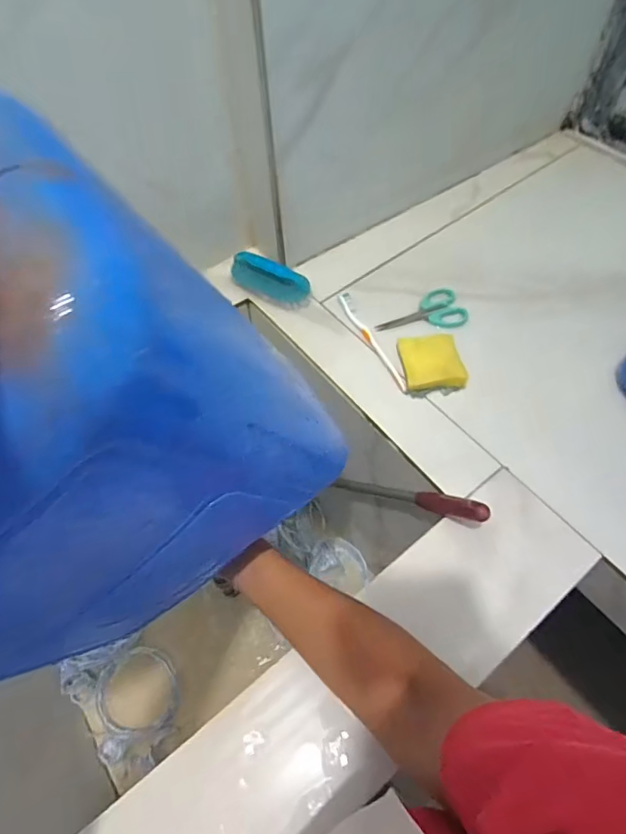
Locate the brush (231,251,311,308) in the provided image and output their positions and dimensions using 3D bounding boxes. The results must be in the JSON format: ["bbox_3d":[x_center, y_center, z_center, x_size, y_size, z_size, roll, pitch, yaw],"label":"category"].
[{"bbox_3d":[-0.059,-0.191,0.669,0.121,0.037,0.050,19,62,13],"label":"brush"}]

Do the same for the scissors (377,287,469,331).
[{"bbox_3d":[0.144,-0.136,0.653,0.122,0.010,0.069,-18,60,-9],"label":"scissors"}]

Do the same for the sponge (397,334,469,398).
[{"bbox_3d":[0.147,-0.067,0.593,0.069,0.029,0.069,-9,59,-3],"label":"sponge"}]

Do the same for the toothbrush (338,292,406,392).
[{"bbox_3d":[0.074,-0.101,0.631,0.018,0.008,0.174,-21,61,-10],"label":"toothbrush"}]

